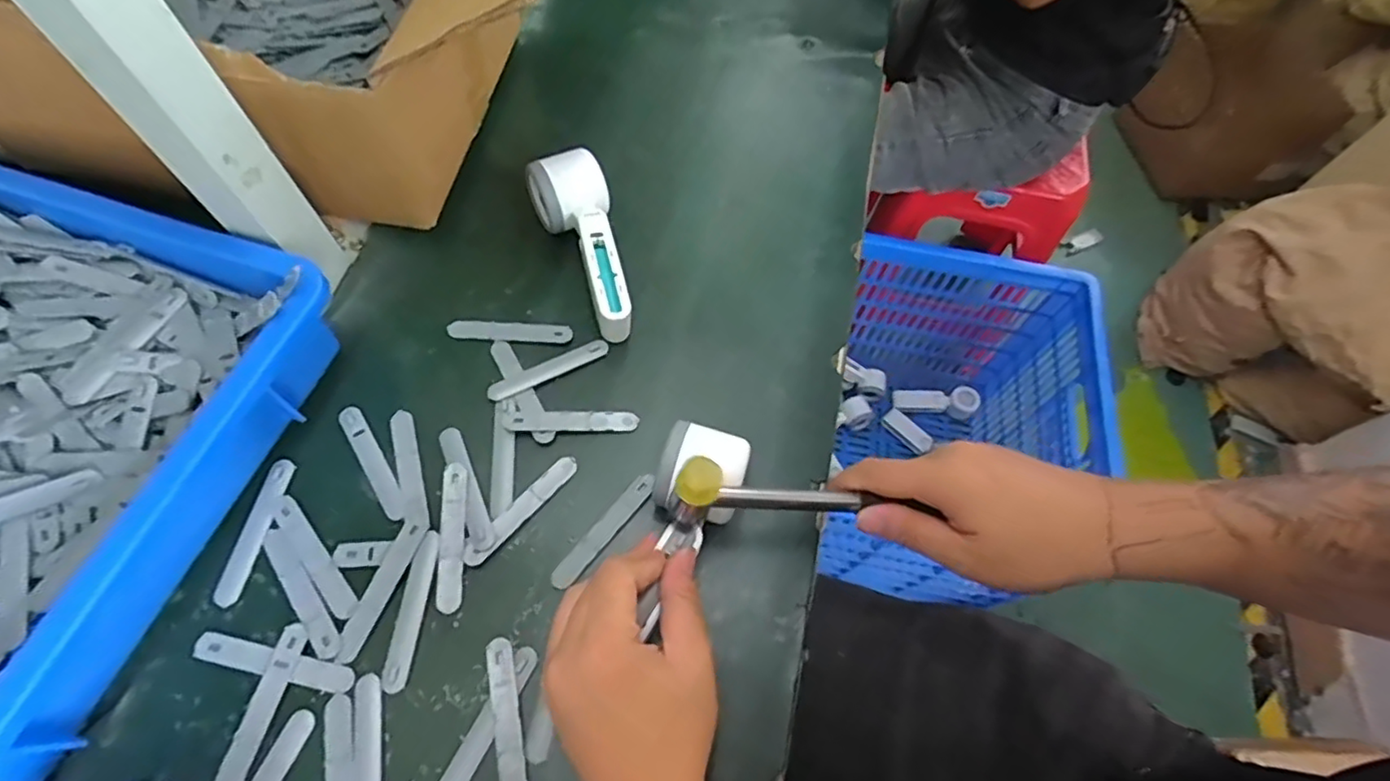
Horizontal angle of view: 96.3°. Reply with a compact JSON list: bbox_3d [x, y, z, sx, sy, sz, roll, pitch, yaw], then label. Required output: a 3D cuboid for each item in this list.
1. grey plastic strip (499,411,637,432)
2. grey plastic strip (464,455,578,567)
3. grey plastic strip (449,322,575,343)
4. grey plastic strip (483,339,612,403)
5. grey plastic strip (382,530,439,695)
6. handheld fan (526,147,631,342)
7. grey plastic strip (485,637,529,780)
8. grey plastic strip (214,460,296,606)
[{"bbox_3d":[-0.090,0.022,0.456,0.094,0.004,0.015,-1,64,-4],"label":"grey plastic strip"},{"bbox_3d":[-0.118,0.081,0.427,0.015,0.005,0.095,39,67,15],"label":"grey plastic strip"},{"bbox_3d":[-0.144,-0.046,0.488,0.095,0.004,0.015,4,63,-2],"label":"grey plastic strip"},{"bbox_3d":[-0.114,-0.018,0.487,0.098,0.004,0.017,-26,68,-15],"label":"grey plastic strip"},{"bbox_3d":[-0.179,0.138,0.395,0.017,0.005,0.094,7,63,0],"label":"grey plastic strip"},{"bbox_3d":[-0.091,-0.116,0.500,0.061,0.059,0.153,-12,65,-10],"label":"handheld fan"},{"bbox_3d":[-0.112,0.198,0.370,0.017,0.005,0.095,-12,68,-7],"label":"grey plastic strip"},{"bbox_3d":[-0.288,0.091,0.408,0.017,0.006,0.093,9,63,1],"label":"grey plastic strip"}]

